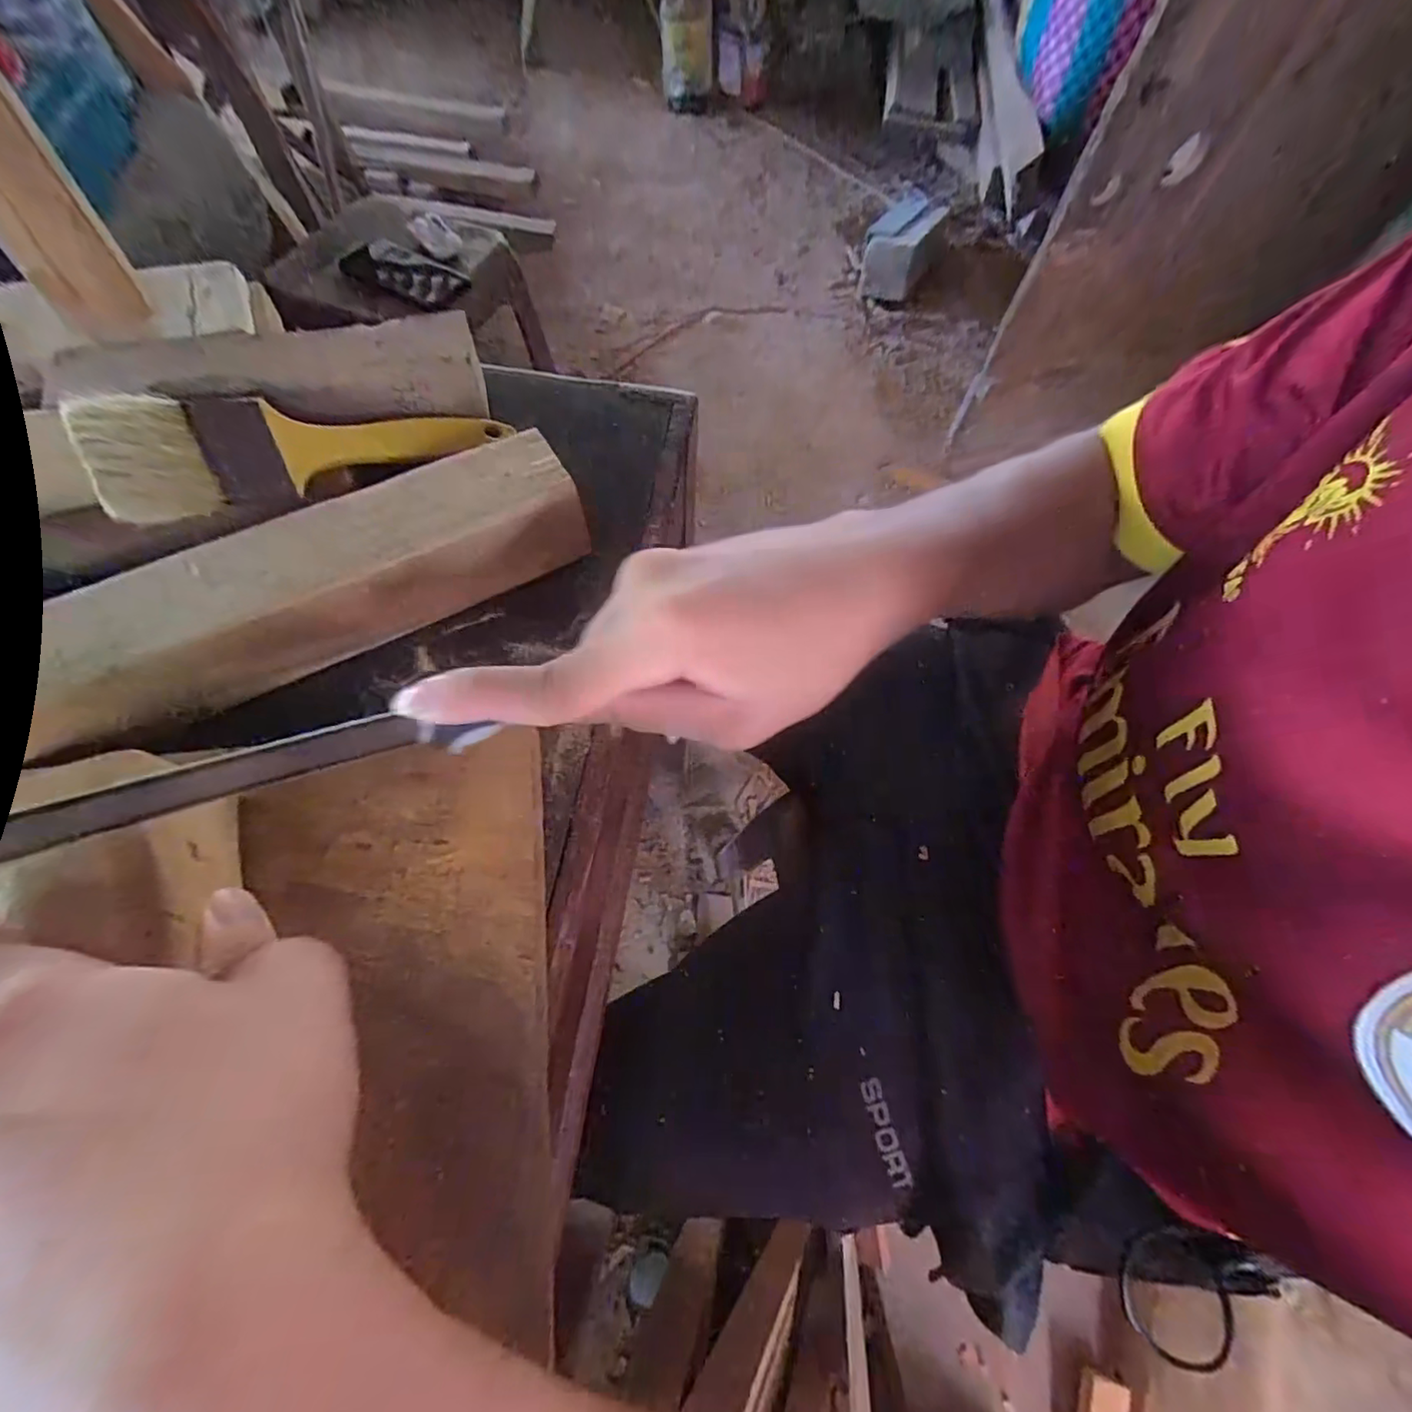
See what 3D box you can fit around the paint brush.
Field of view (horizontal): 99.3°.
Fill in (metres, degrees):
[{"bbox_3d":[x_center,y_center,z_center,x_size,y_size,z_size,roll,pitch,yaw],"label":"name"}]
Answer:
[{"bbox_3d":[-0.178,-0.129,0.275,0.169,0.009,0.053,-30,97,-34],"label":"paint brush"}]

